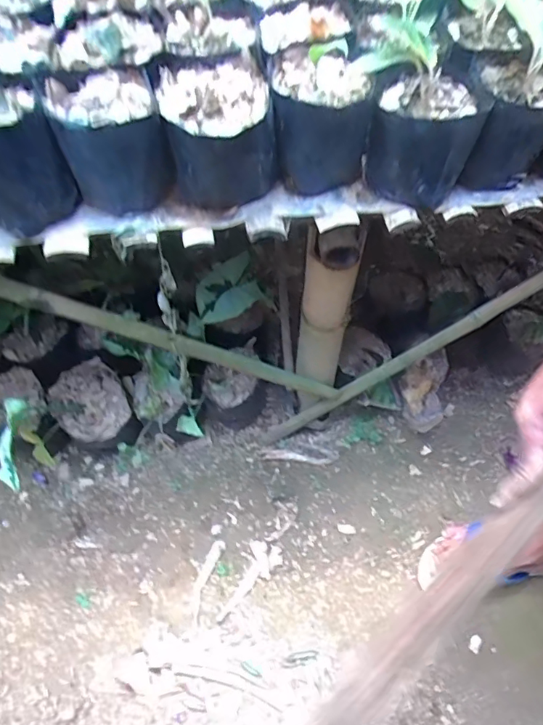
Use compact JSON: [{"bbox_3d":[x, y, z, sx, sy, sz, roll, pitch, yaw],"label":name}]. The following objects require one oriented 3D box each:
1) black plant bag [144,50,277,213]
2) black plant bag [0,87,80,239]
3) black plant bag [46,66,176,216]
[{"bbox_3d":[-0.055,-0.213,0.469,0.097,0.090,0.117,-15,61,-12],"label":"black plant bag"},{"bbox_3d":[-0.237,-0.177,0.447,0.088,0.094,0.089,-31,65,-19],"label":"black plant bag"},{"bbox_3d":[-0.146,-0.196,0.456,0.090,0.087,0.083,-18,61,-13],"label":"black plant bag"}]

